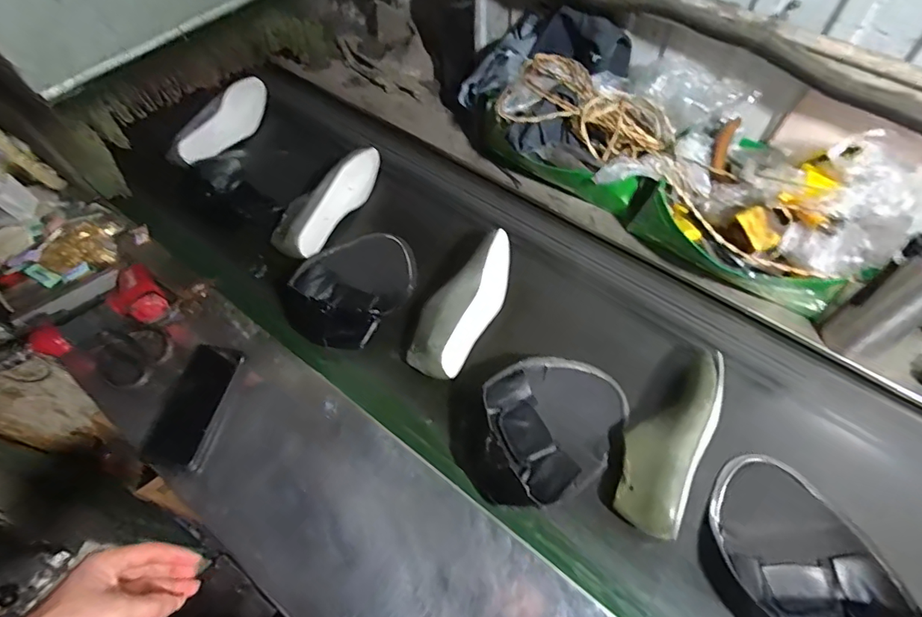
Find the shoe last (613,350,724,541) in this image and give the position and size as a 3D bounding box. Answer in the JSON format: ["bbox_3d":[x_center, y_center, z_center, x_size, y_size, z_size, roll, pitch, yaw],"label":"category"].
[{"bbox_3d":[0.267,0.157,0.607,0.082,0.069,0.237,28,63,15],"label":"shoe last"}]

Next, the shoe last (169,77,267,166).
[{"bbox_3d":[-0.576,-0.443,1.163,0.082,0.094,0.310,19,61,10],"label":"shoe last"}]

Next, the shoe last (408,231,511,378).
[{"bbox_3d":[0.008,-0.011,0.729,0.091,0.080,0.256,28,63,15],"label":"shoe last"}]

